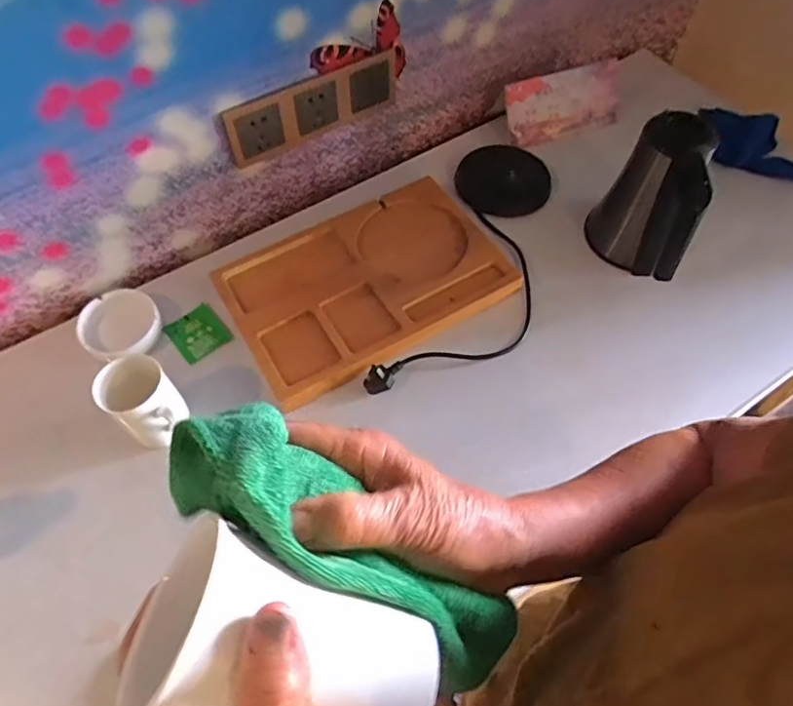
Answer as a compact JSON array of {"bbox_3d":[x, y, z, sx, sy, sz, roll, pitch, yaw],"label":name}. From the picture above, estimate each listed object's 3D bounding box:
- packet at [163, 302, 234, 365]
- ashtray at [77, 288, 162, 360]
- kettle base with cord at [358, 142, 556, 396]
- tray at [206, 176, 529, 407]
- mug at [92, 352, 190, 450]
[{"bbox_3d":[-0.256,-0.025,0.749,0.065,0.007,0.073,-37,65,-19],"label":"packet"},{"bbox_3d":[-0.344,-0.036,0.720,0.091,0.023,0.090,0,59,1],"label":"ashtray"},{"bbox_3d":[0.106,-0.113,0.721,0.149,0.040,0.398,18,61,11],"label":"kettle base with cord"},{"bbox_3d":[-0.040,-0.098,0.770,0.357,0.034,0.242,-30,63,-16],"label":"tray"},{"bbox_3d":[-0.262,0.061,0.617,0.069,0.098,0.083,-39,66,-20],"label":"mug"}]

